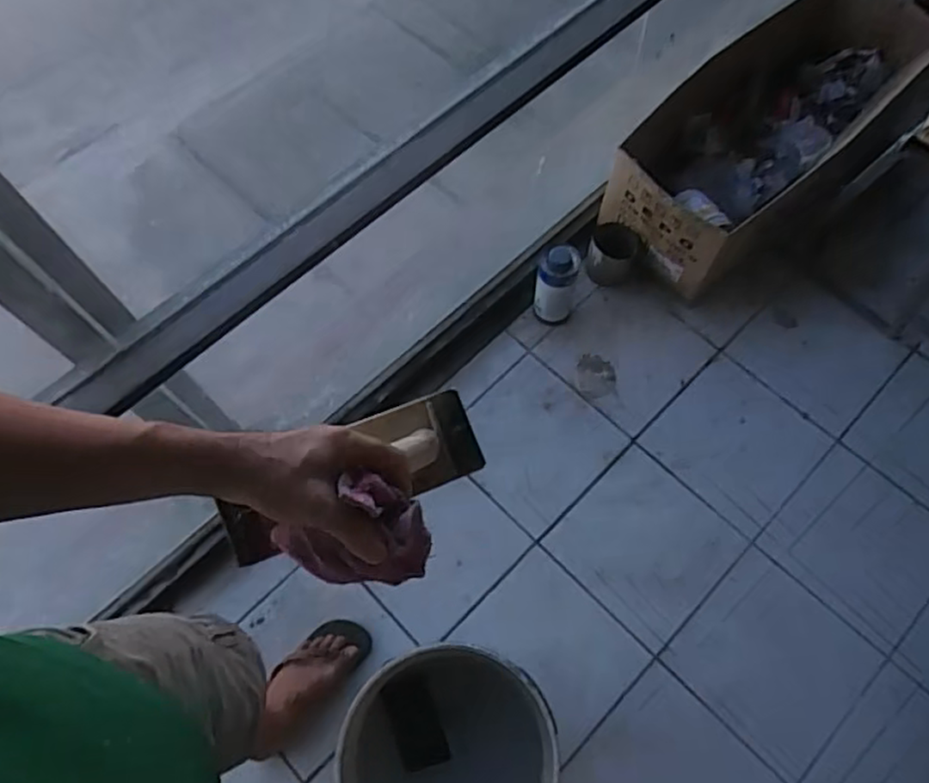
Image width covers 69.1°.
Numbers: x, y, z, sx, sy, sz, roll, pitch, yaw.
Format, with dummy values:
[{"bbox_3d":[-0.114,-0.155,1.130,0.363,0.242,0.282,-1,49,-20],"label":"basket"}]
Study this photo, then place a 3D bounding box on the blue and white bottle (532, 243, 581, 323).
[{"bbox_3d":[0.193,-0.224,1.434,0.081,0.201,0.078,-1,67,2],"label":"blue and white bottle"}]

